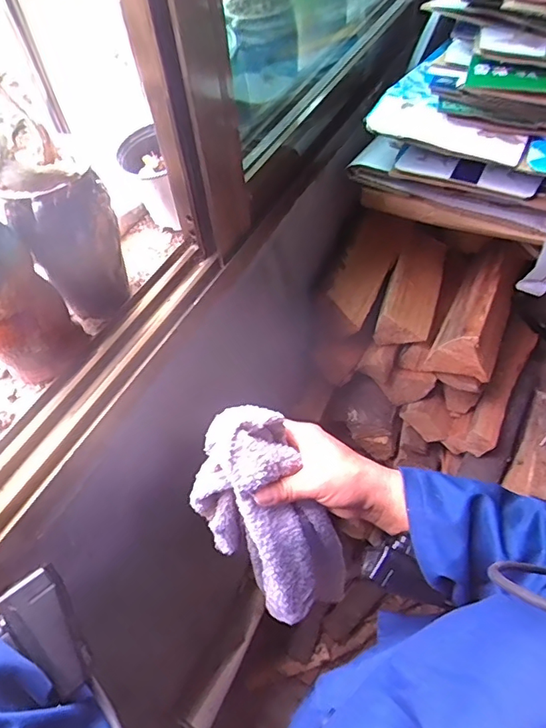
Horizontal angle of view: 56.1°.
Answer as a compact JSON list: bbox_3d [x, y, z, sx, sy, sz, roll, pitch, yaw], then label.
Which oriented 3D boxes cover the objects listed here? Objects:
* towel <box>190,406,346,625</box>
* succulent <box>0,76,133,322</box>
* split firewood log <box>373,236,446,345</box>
[{"bbox_3d":[-0.001,0.139,0.443,0.088,0.214,0.058,-35,27,-20],"label":"towel"},{"bbox_3d":[-0.167,-0.114,0.410,0.080,0.203,0.097,-21,56,-11],"label":"succulent"},{"bbox_3d":[0.205,-0.114,0.750,0.069,0.059,0.189,14,56,13],"label":"split firewood log"}]

